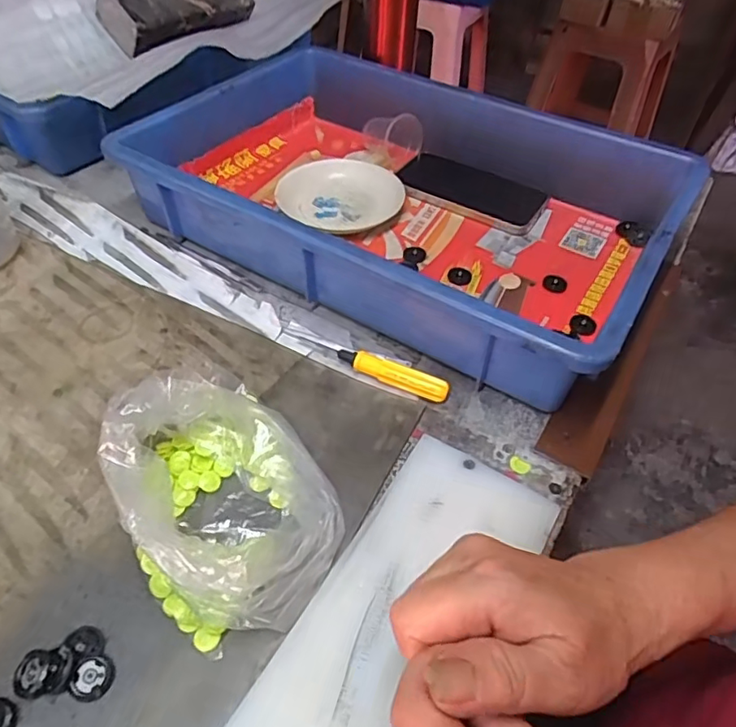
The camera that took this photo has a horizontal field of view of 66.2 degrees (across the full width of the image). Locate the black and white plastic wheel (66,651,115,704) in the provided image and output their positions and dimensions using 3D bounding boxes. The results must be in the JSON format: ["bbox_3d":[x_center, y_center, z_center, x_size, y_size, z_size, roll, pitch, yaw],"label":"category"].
[{"bbox_3d":[-0.131,0.149,0.268,0.018,0.004,0.020,15,50,10],"label":"black and white plastic wheel"}]

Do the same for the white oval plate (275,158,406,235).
[{"bbox_3d":[-0.028,-0.156,0.535,0.114,0.019,0.108,-28,56,-25],"label":"white oval plate"}]

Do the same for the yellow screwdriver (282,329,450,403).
[{"bbox_3d":[-0.004,-0.003,0.409,0.131,0.016,0.014,22,51,15],"label":"yellow screwdriver"}]

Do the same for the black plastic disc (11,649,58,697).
[{"bbox_3d":[-0.157,0.146,0.267,0.019,0.006,0.019,2,49,-2],"label":"black plastic disc"}]

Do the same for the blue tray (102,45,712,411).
[{"bbox_3d":[0.031,-0.151,0.500,0.424,0.087,0.289,27,52,19],"label":"blue tray"}]

